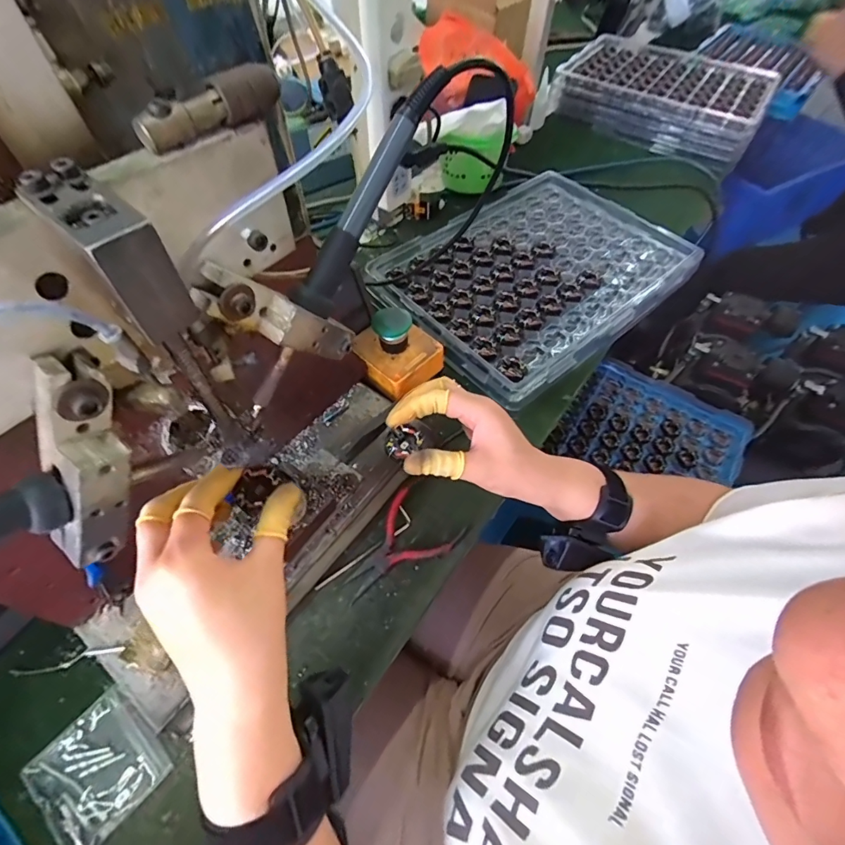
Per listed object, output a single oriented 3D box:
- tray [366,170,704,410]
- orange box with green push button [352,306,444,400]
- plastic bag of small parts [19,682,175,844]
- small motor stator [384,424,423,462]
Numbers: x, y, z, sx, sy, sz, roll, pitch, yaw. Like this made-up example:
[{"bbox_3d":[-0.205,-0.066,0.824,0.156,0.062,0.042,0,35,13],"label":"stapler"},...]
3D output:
[{"bbox_3d":[0.143,-0.205,0.568,0.366,0.032,0.283,-34,64,-21],"label":"tray"},{"bbox_3d":[-0.027,-0.077,0.441,0.080,0.066,0.073,39,64,21],"label":"orange box with green push button"},{"bbox_3d":[-0.230,0.244,0.308,0.077,0.012,0.073,37,63,20],"label":"plastic bag of small parts"},{"bbox_3d":[-0.015,0.015,0.337,0.023,0.009,0.030,35,63,19],"label":"small motor stator"}]

